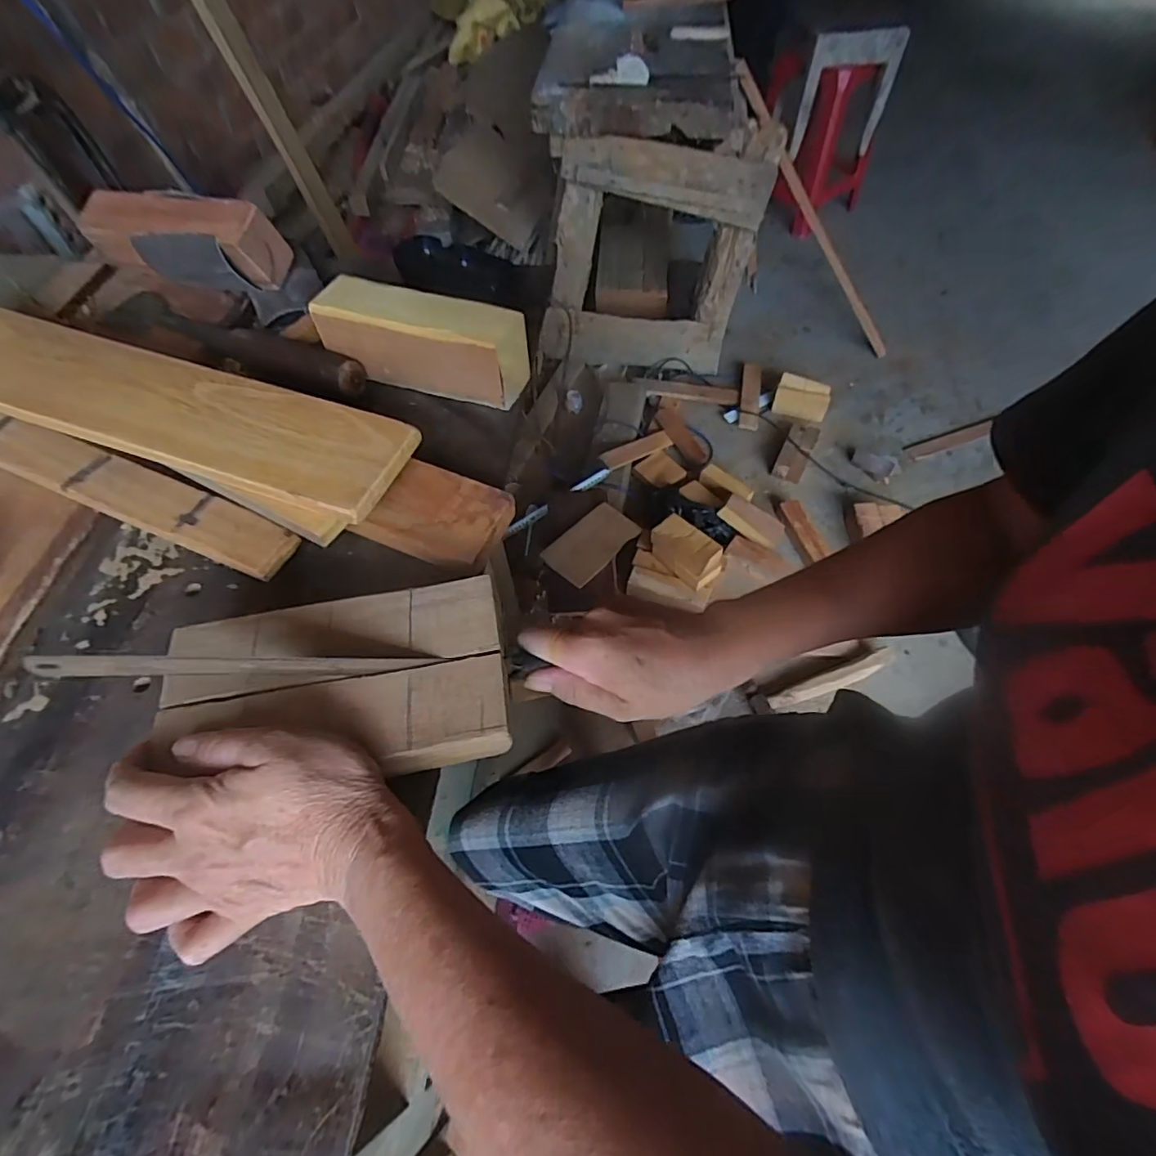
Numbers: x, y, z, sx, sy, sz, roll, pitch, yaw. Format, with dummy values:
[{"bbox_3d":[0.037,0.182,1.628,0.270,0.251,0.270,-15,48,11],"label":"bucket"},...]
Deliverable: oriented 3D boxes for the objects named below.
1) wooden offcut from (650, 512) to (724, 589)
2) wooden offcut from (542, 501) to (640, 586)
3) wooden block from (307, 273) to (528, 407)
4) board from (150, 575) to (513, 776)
[{"bbox_3d":[0.227,-0.051,1.164,0.090,0.094,0.142,-35,63,-19],"label":"wooden offcut"},{"bbox_3d":[0.031,-0.077,1.202,0.113,0.010,0.195,43,72,10],"label":"wooden offcut"},{"bbox_3d":[-0.126,-0.193,0.461,0.175,0.067,0.051,15,59,11],"label":"wooden block"},{"bbox_3d":[-0.132,0.060,0.308,0.180,0.019,0.101,-9,57,-4],"label":"board"}]

